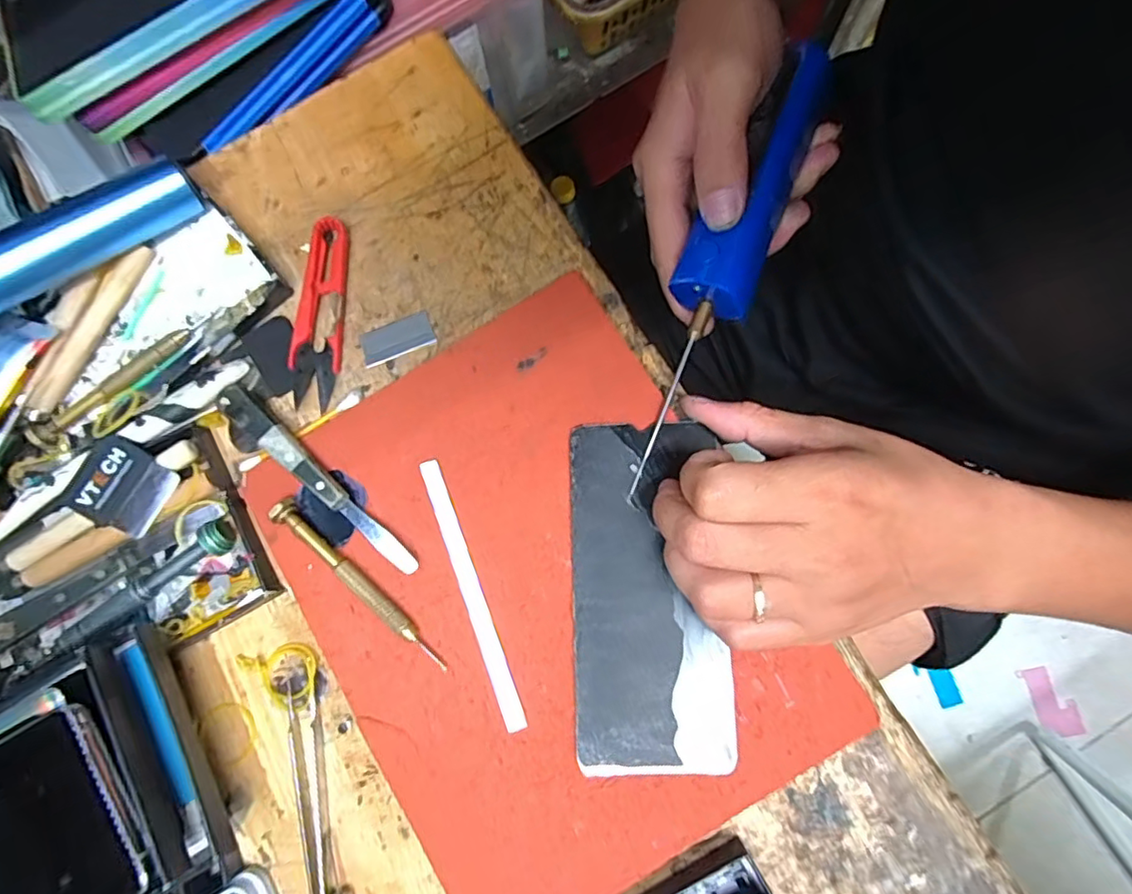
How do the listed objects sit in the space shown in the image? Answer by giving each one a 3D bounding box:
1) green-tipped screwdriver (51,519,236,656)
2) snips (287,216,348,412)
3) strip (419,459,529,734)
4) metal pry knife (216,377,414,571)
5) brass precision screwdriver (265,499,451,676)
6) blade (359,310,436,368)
[{"bbox_3d":[-0.203,0.066,0.280,0.093,0.012,0.016,-34,80,-3],"label":"green-tipped screwdriver"},{"bbox_3d":[-0.127,-0.072,0.303,0.022,0.011,0.098,6,80,4],"label":"snips"},{"bbox_3d":[-0.045,0.068,0.276,0.010,0.005,0.130,-21,80,0],"label":"strip"},{"bbox_3d":[-0.123,0.015,0.285,0.131,0.009,0.013,42,85,9],"label":"metal pry knife"},{"bbox_3d":[-0.097,0.063,0.275,0.108,0.011,0.011,39,84,9],"label":"brass precision screwdriver"},{"bbox_3d":[-0.089,-0.057,0.307,0.038,0.004,0.019,-22,80,-1],"label":"blade"}]

